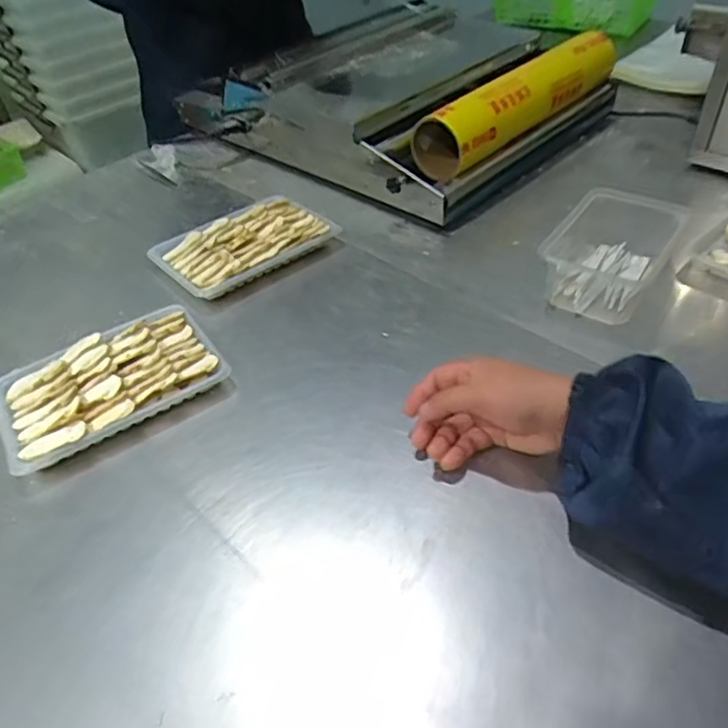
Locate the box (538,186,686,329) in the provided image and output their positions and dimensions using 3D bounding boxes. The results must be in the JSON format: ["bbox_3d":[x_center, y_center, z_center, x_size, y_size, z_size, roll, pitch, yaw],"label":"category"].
[{"bbox_3d":[0.274,-0.130,0.686,0.112,0.074,0.185,26,52,29],"label":"box"}]

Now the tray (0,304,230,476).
[{"bbox_3d":[-0.255,0.017,0.603,0.208,0.029,0.135,-28,48,-21],"label":"tray"}]

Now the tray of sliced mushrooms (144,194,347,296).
[{"bbox_3d":[-0.147,-0.152,0.764,0.203,0.029,0.130,-32,50,-24],"label":"tray of sliced mushrooms"}]

